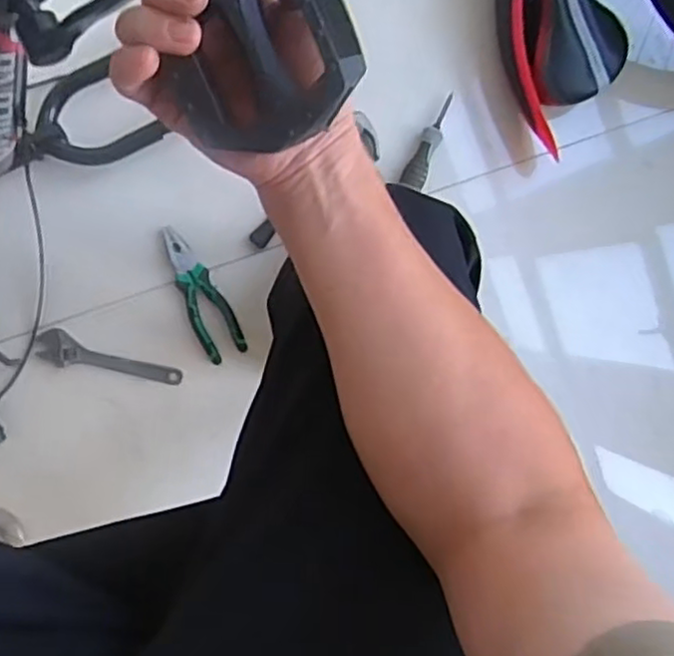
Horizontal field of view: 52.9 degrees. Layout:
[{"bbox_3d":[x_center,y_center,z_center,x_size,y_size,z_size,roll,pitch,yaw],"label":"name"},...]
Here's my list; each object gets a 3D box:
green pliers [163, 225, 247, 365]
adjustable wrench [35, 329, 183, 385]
[{"bbox_3d":[-0.187,-0.046,0.912,0.054,0.020,0.189,-27,94,-6],"label":"green pliers"},{"bbox_3d":[-0.302,0.043,0.909,0.188,0.012,0.043,14,89,-8],"label":"adjustable wrench"}]

